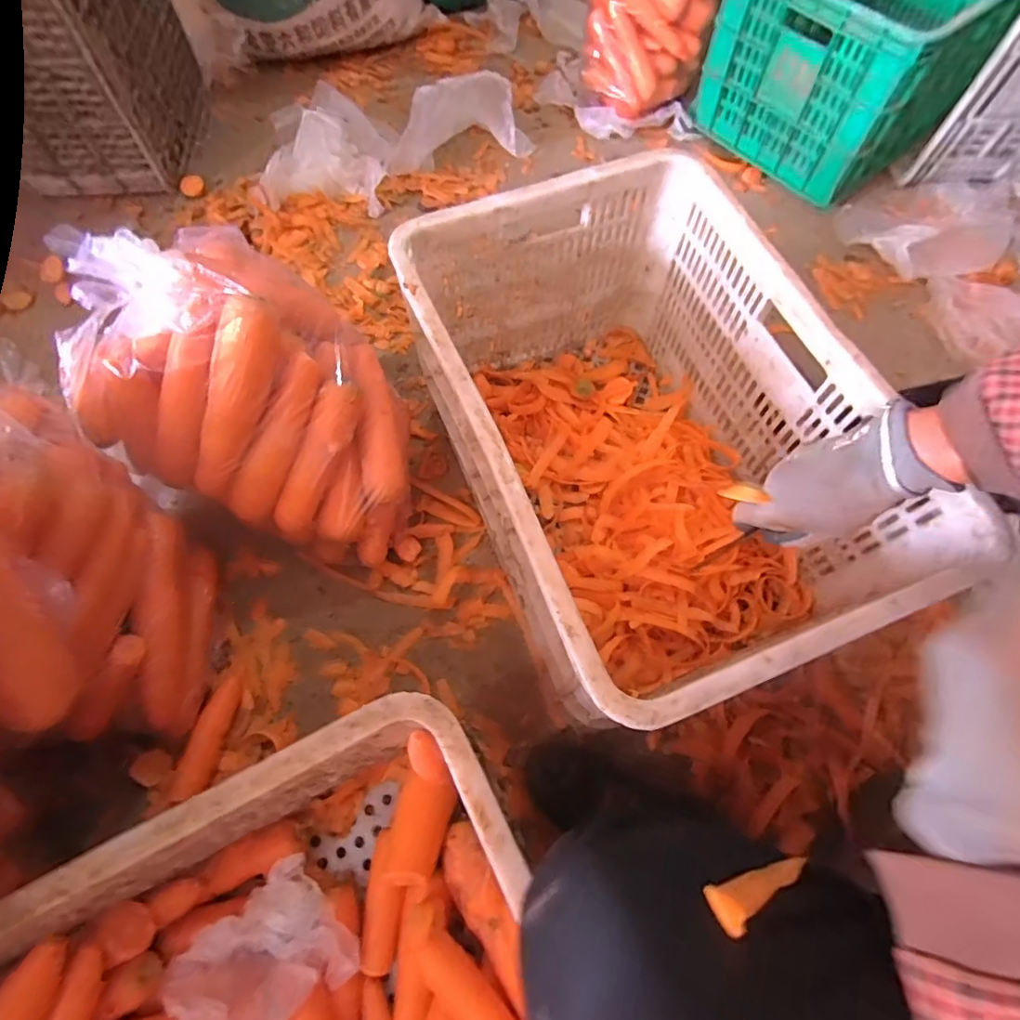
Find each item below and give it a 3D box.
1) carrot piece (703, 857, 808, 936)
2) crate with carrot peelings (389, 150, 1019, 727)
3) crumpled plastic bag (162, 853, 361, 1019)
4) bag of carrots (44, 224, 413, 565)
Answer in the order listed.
[{"bbox_3d":[0.113,0.168,0.243,0.075,0.011,0.014,8,61,-38],"label":"carrot piece"},{"bbox_3d":[0.128,-0.071,0.607,0.347,0.280,0.514,-20,69,-11],"label":"crate with carrot peelings"},{"bbox_3d":[-0.213,0.390,0.463,0.129,0.057,0.112,-39,73,-17],"label":"crumpled plastic bag"},{"bbox_3d":[-0.273,-0.124,0.594,0.335,0.250,0.236,29,68,10],"label":"bag of carrots"}]

